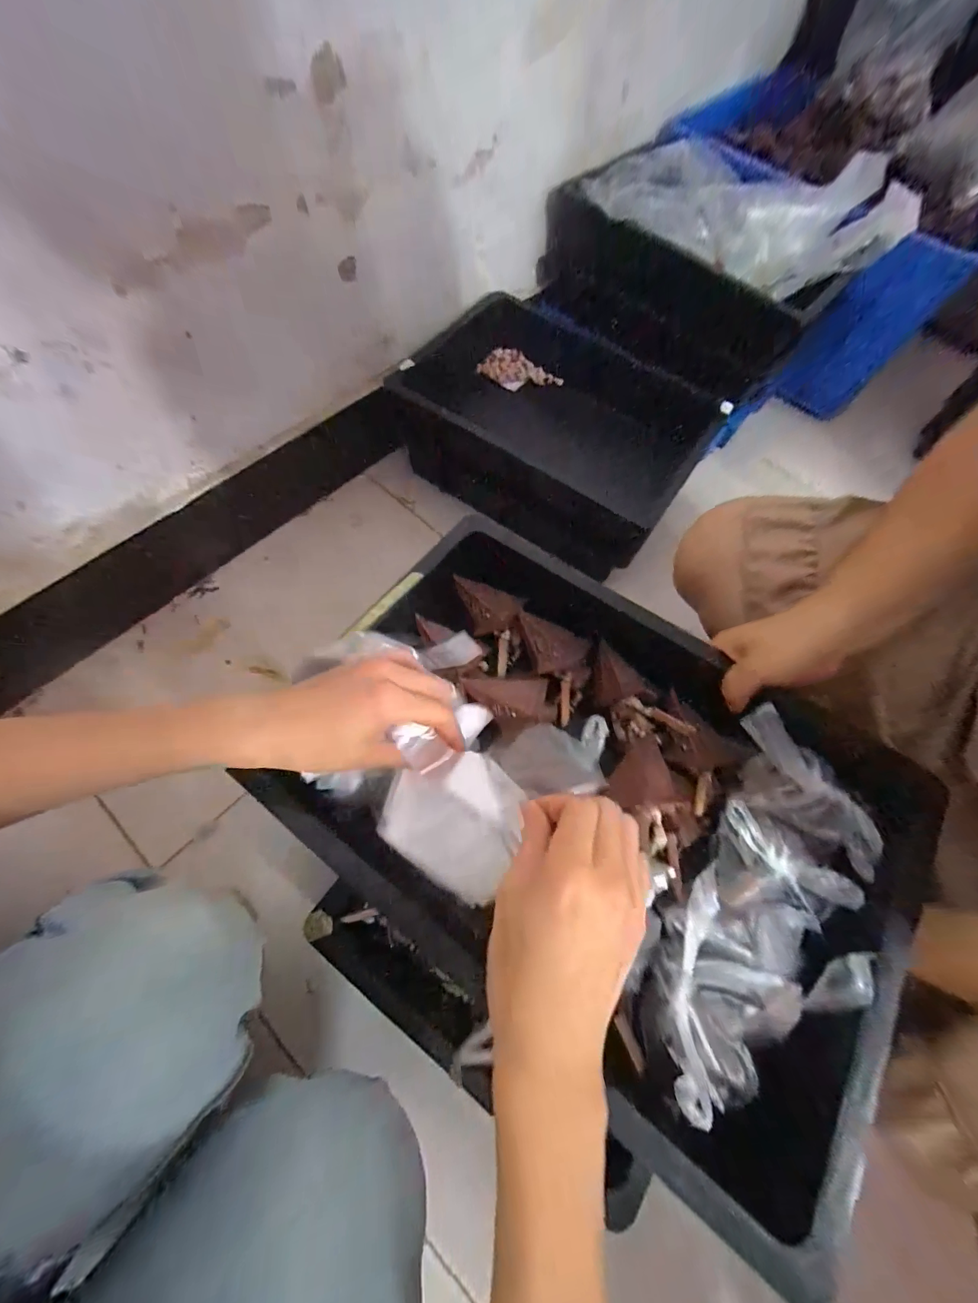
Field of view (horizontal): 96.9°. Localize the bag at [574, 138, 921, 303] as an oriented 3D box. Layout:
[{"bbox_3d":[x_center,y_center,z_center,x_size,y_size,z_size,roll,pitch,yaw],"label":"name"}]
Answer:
[{"bbox_3d":[0.370,-0.665,0.656,0.463,0.114,0.136,14,66,3],"label":"bag"}]

